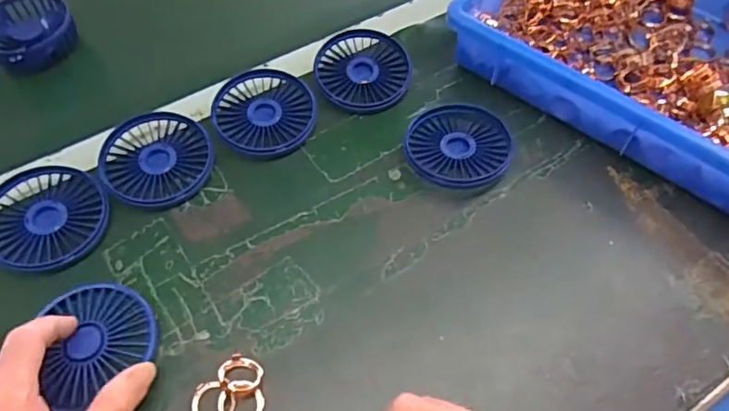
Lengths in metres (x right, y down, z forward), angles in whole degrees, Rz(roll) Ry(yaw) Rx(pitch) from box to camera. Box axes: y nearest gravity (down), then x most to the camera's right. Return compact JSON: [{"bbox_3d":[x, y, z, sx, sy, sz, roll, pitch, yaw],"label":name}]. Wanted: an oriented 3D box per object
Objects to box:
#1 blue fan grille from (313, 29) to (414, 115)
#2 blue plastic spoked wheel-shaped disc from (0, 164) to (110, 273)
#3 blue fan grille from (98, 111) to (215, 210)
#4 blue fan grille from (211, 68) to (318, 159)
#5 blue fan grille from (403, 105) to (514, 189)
[{"bbox_3d":[-0.002,-0.124,0.493,0.084,0.015,0.090,0,59,-1],"label":"blue fan grille"},{"bbox_3d":[-0.243,0.010,0.409,0.091,0.019,0.085,0,59,-1],"label":"blue plastic spoked wheel-shaped disc"},{"bbox_3d":[-0.169,-0.038,0.437,0.084,0.019,0.085,0,59,-1],"label":"blue fan grille"},{"bbox_3d":[-0.087,-0.081,0.466,0.086,0.015,0.088,0,59,-1],"label":"blue fan grille"},{"bbox_3d":[0.076,-0.051,0.447,0.083,0.020,0.080,0,59,-1],"label":"blue fan grille"}]

